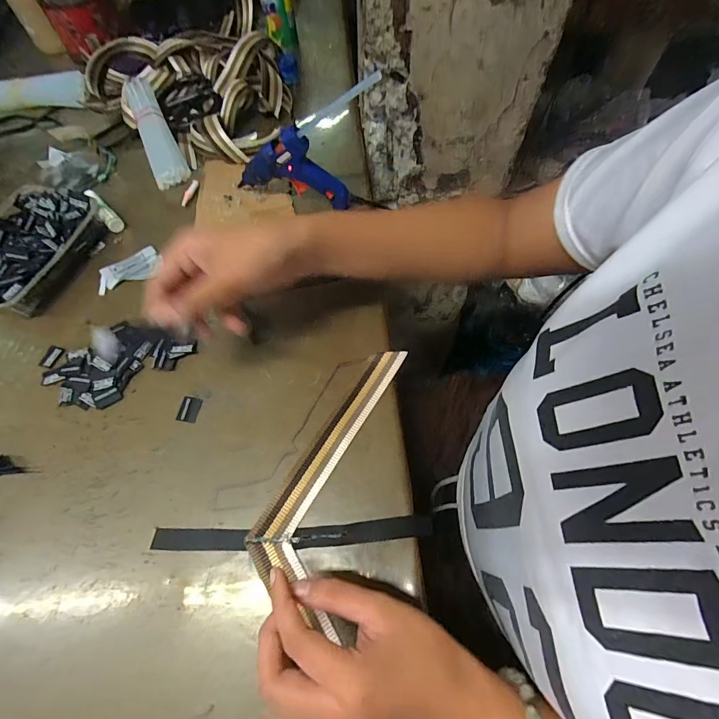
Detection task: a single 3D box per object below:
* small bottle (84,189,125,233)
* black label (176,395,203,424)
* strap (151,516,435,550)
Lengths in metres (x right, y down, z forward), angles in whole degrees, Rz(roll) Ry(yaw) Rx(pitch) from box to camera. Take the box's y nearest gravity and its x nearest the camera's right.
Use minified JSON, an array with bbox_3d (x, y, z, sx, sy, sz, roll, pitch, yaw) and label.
[{"bbox_3d":[-0.331,-0.195,0.491,0.018,0.014,0.089,-37,67,-17],"label":"small bottle"},{"bbox_3d":[-0.164,0.048,0.367,0.019,0.004,0.024,12,69,-4],"label":"black label"},{"bbox_3d":[-0.055,0.143,0.311,0.228,0.005,0.018,-3,62,0],"label":"strap"}]

